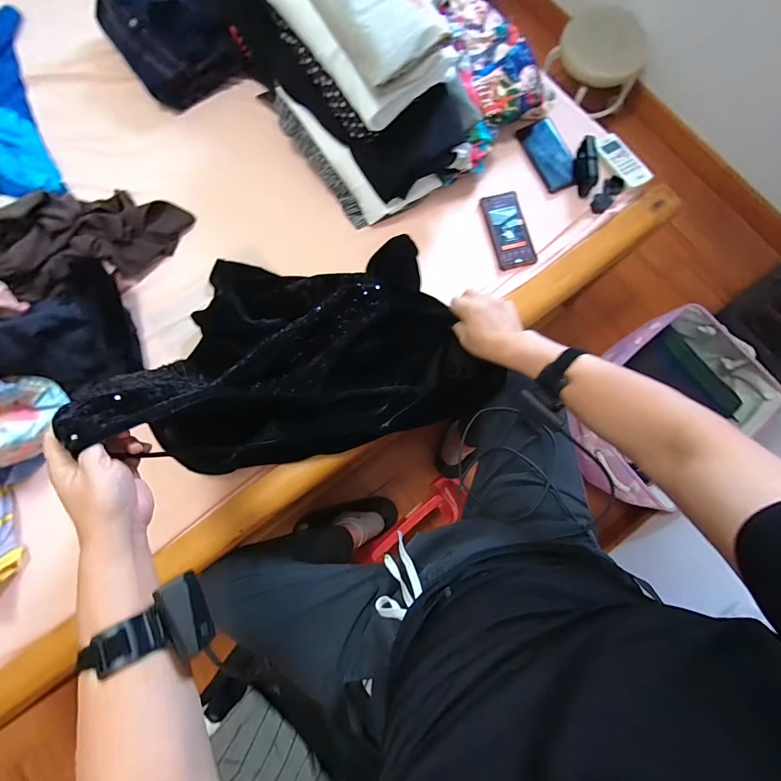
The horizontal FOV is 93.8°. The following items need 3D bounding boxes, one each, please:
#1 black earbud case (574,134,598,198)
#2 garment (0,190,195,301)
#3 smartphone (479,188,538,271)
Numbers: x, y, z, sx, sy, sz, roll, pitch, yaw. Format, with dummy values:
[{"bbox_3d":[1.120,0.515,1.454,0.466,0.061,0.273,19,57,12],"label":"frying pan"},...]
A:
[{"bbox_3d":[0.393,-0.453,0.735,0.029,0.054,0.103,2,79,0],"label":"black earbud case"},{"bbox_3d":[-0.571,-0.297,0.682,0.350,0.095,0.169,-24,79,-26],"label":"garment"},{"bbox_3d":[0.239,-0.326,0.738,0.077,0.011,0.166,-12,79,-2],"label":"smartphone"}]

